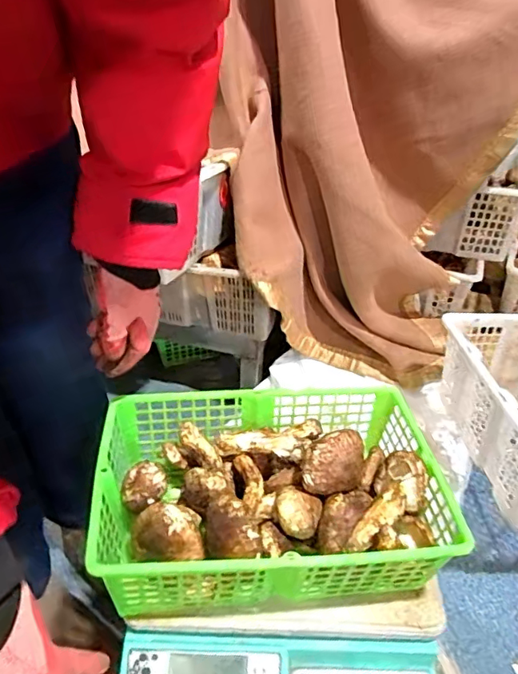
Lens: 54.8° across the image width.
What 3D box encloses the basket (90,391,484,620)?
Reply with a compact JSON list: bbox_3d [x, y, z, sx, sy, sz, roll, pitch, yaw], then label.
[{"bbox_3d":[0.010,0.167,0.536,0.343,0.114,0.214,-1,34,-8],"label":"basket"}]

